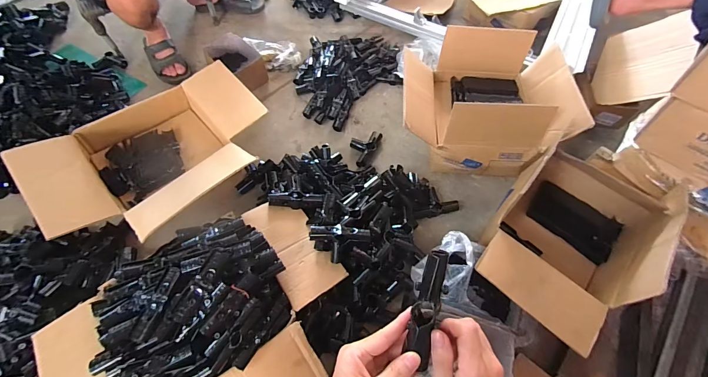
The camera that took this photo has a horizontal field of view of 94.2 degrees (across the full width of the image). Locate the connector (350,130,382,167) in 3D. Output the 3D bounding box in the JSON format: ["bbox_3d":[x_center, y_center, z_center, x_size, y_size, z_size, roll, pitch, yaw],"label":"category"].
[{"bbox_3d":[0.029,-0.132,1.044,0.082,0.033,0.143,24,62,11],"label":"connector"}]

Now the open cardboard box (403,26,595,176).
[{"bbox_3d":[0.364,-0.266,0.992,0.438,0.224,0.379,4,60,0],"label":"open cardboard box"}]

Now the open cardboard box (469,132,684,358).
[{"bbox_3d":[0.506,0.103,0.785,0.297,0.234,0.474,40,66,18],"label":"open cardboard box"}]

